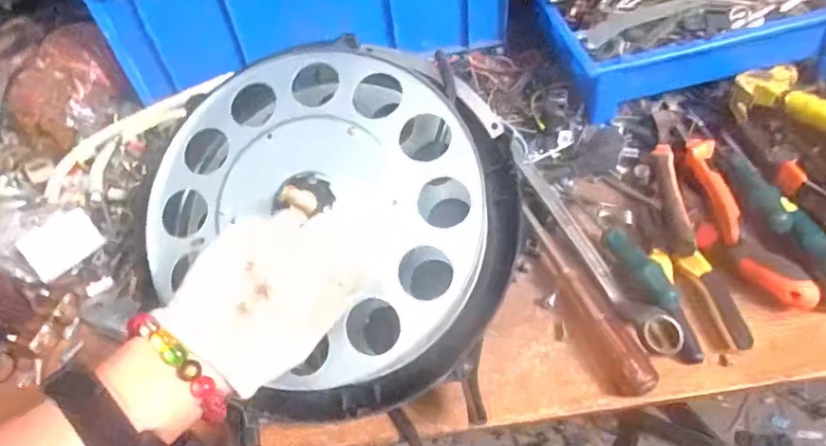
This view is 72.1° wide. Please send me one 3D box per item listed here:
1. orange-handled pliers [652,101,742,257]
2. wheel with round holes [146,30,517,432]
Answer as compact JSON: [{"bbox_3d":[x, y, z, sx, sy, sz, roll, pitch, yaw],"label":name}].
[{"bbox_3d":[0.258,-0.053,0.536,0.053,0.031,0.195,3,49,9],"label":"orange-handled pliers"},{"bbox_3d":[-0.064,0.001,0.445,0.283,0.071,0.283,0,82,2],"label":"wheel with round holes"}]

